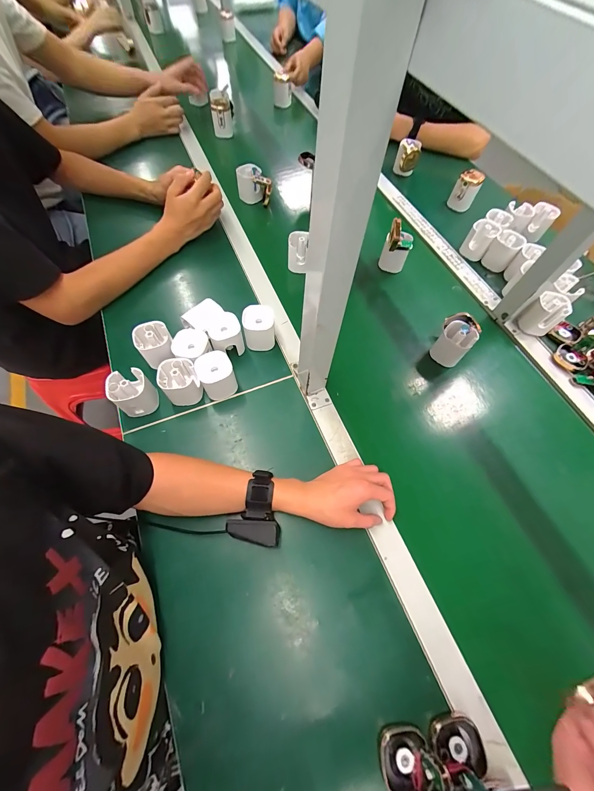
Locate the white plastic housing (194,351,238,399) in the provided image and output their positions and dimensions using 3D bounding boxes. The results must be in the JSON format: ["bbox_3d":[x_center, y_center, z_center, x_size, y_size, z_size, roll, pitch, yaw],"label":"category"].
[{"bbox_3d":[-0.131,-0.031,0.491,0.054,0.063,0.048,-21,65,-11],"label":"white plastic housing"}]

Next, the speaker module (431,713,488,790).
[{"bbox_3d":[0.173,0.378,0.322,0.051,0.014,0.048,-12,64,-7],"label":"speaker module"}]

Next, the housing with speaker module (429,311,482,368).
[{"bbox_3d":[0.288,-0.103,0.549,0.054,0.063,0.082,25,65,11],"label":"housing with speaker module"}]

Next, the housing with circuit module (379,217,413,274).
[{"bbox_3d":[0.204,-0.302,0.610,0.050,0.108,0.076,22,65,10],"label":"housing with circuit module"}]

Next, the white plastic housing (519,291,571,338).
[{"bbox_3d":[0.472,-0.154,0.575,0.059,0.065,0.059,-37,69,-18],"label":"white plastic housing"}]

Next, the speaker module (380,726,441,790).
[{"bbox_3d":[0.116,0.383,0.312,0.053,0.020,0.051,-4,63,-3],"label":"speaker module"}]

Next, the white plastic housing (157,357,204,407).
[{"bbox_3d":[-0.185,-0.020,0.480,0.055,0.057,0.059,-20,65,-11],"label":"white plastic housing"}]

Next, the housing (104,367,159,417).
[{"bbox_3d":[-0.255,-0.002,0.472,0.058,0.064,0.055,0,63,-1],"label":"housing"}]

